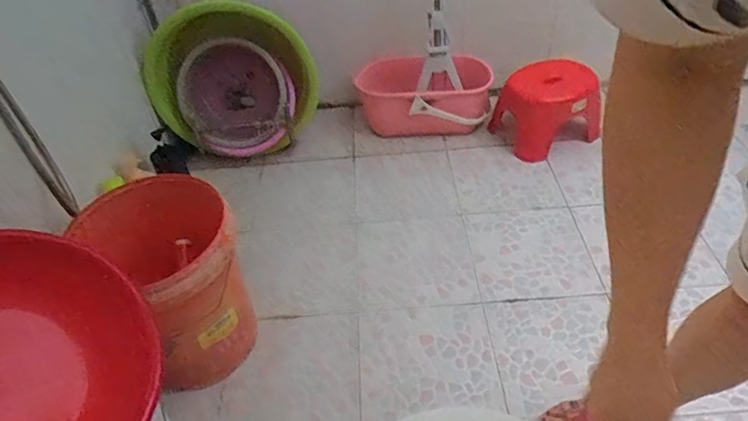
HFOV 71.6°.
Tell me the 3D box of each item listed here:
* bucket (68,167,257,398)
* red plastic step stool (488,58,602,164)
[{"bbox_3d":[-0.389,0.163,1.102,0.264,0.401,0.285,-4,44,4],"label":"bucket"},{"bbox_3d":[0.553,-0.334,1.708,0.292,0.212,0.285,-2,44,2],"label":"red plastic step stool"}]

